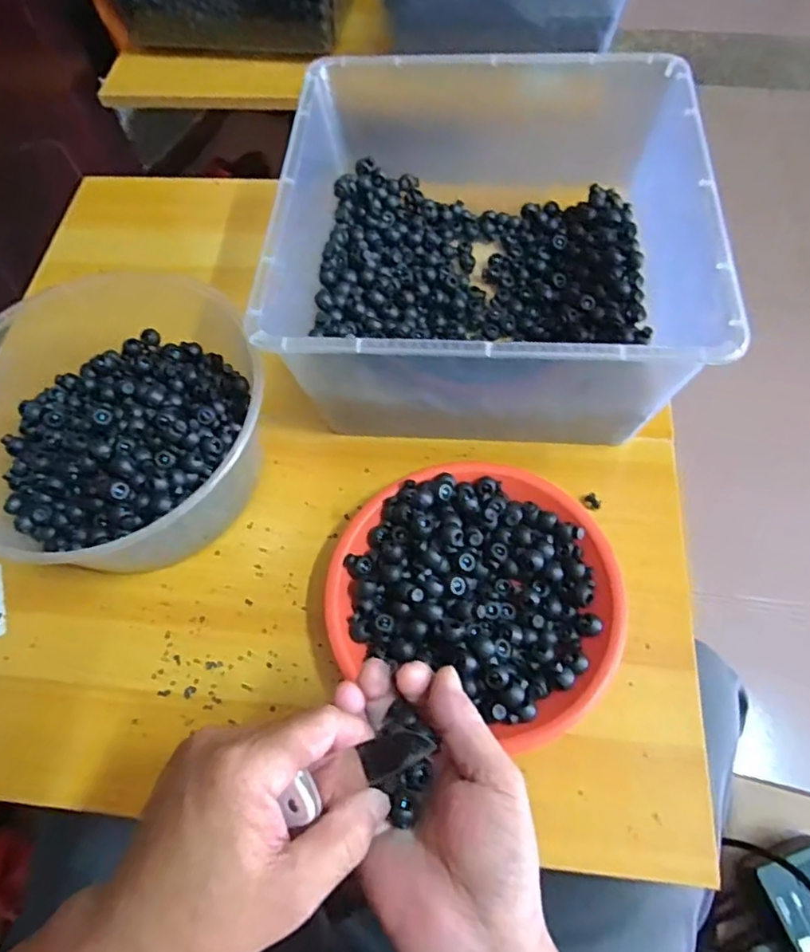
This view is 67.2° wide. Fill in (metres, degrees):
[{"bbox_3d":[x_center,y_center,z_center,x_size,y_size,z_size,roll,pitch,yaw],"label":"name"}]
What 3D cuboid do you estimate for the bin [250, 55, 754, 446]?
[{"bbox_3d":[0.063,-0.176,0.486,0.300,0.136,0.293,3,64,4],"label":"bin"}]

